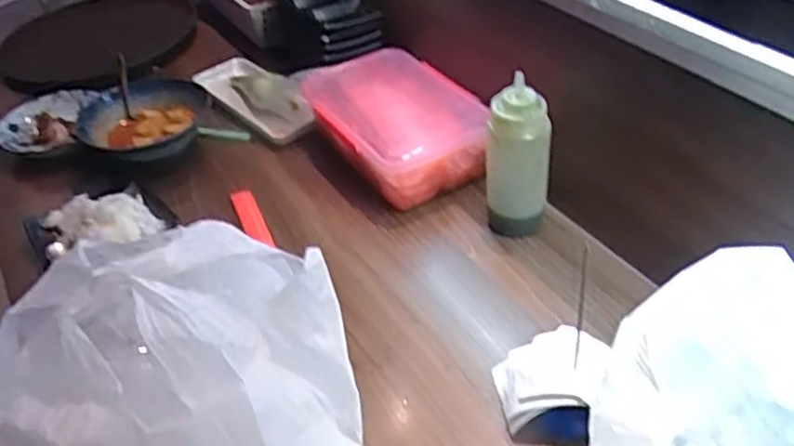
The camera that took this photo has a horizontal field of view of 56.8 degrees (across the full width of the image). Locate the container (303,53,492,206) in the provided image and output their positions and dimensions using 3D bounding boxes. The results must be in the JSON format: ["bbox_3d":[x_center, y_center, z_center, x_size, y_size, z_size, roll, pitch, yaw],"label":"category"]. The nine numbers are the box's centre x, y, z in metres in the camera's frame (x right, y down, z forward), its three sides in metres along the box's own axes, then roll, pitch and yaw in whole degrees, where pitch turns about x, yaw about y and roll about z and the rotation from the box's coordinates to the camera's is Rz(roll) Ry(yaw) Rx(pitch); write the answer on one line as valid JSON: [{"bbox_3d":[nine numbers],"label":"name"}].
[{"bbox_3d":[-0.005,-0.129,0.981,0.186,0.086,0.268,-21,41,-17],"label":"container"}]

